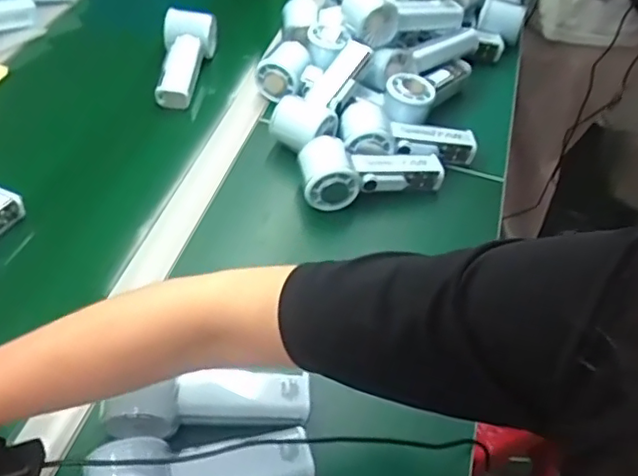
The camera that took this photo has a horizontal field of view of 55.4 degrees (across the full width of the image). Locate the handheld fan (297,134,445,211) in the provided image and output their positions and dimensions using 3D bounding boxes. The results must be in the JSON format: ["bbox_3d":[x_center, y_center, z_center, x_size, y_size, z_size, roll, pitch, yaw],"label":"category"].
[{"bbox_3d":[0.055,-0.070,0.640,0.154,0.053,0.058,-3,49,-21],"label":"handheld fan"}]

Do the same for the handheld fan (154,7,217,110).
[{"bbox_3d":[-0.165,-0.223,0.750,0.064,0.058,0.119,2,49,-3],"label":"handheld fan"}]

